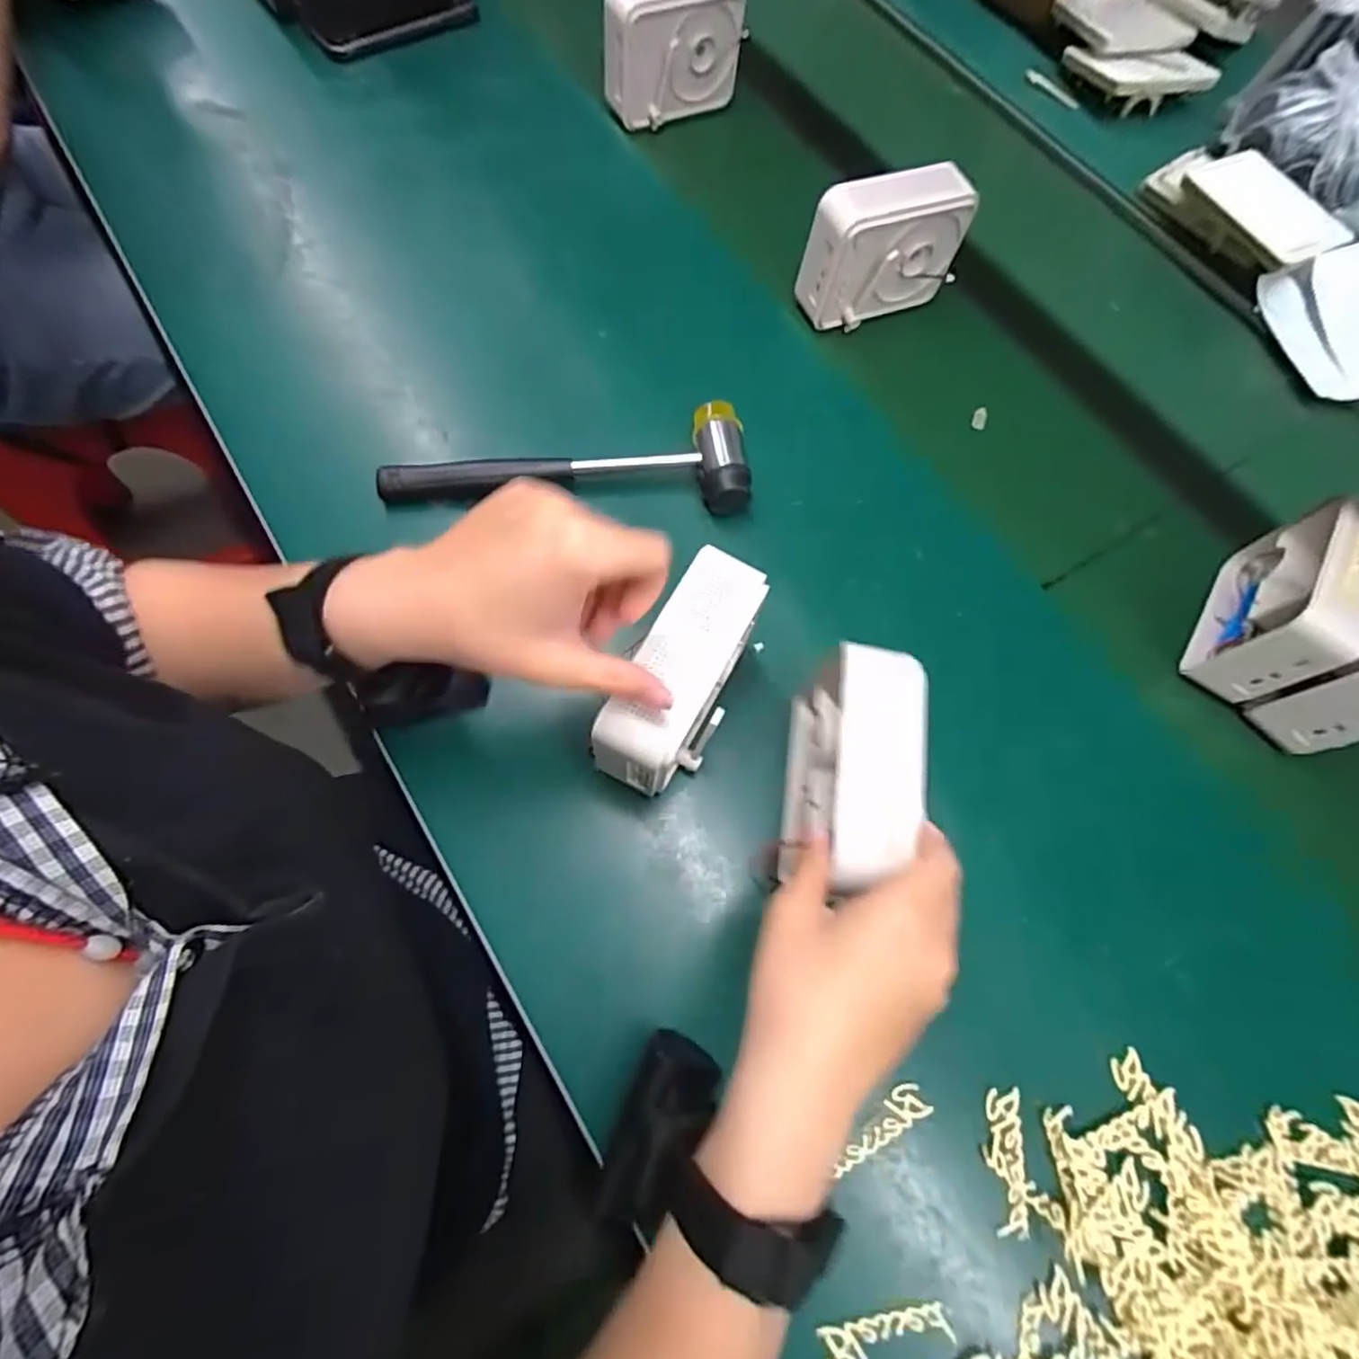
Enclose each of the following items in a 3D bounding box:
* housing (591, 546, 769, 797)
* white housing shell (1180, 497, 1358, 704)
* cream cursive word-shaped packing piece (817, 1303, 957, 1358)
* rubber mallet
[{"bbox_3d":[0.004,-0.001,0.366,0.043,0.084,0.124,27,73,10],"label":"housing"},{"bbox_3d":[0.407,-0.049,0.435,0.048,0.097,0.119,34,71,8],"label":"white housing shell"},{"bbox_3d":[0.099,0.314,0.310,0.063,0.004,0.016,-7,54,-6],"label":"cream cursive word-shaped packing piece"},{"bbox_3d":[-0.081,-0.154,0.472,0.256,0.036,0.070,0,69,-5],"label":"rubber mallet"}]

